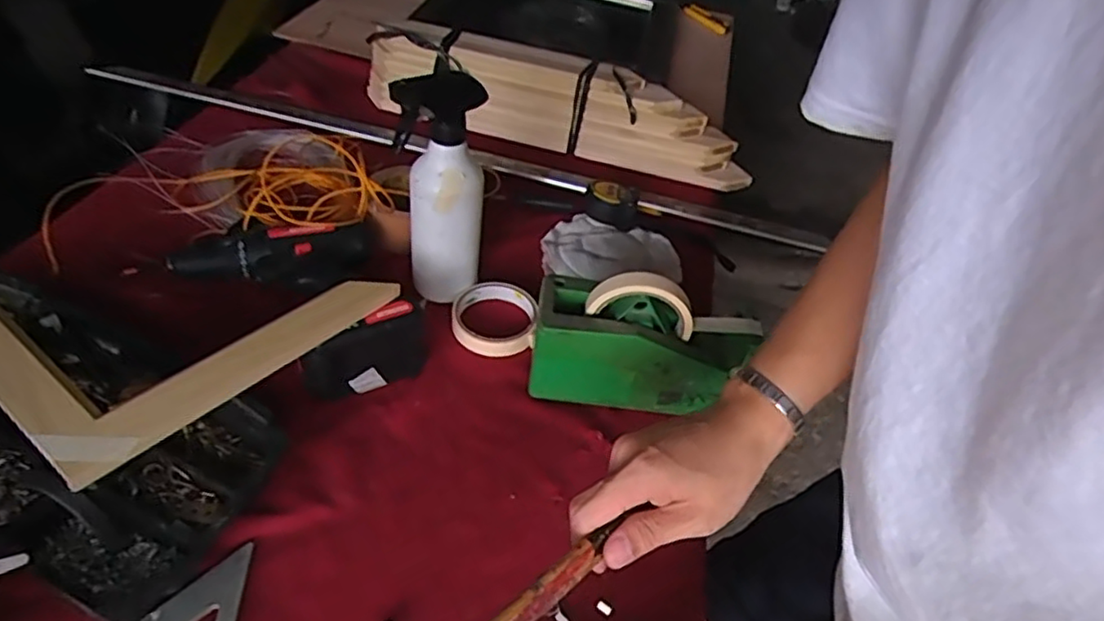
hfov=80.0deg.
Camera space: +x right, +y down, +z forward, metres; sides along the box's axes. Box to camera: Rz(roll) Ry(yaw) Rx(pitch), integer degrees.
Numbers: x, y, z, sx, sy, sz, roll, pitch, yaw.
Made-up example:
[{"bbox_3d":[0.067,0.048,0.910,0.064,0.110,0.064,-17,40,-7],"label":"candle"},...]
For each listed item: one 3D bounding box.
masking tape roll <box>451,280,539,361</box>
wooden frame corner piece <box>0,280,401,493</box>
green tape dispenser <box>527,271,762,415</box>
[{"bbox_3d":[-0.057,0.008,0.664,0.085,0.023,0.088,6,43,-6],"label":"masking tape roll"},{"bbox_3d":[-0.315,-0.016,0.530,0.249,0.029,0.259,33,47,22],"label":"wooden frame corner piece"},{"bbox_3d":[0.083,0.026,0.587,0.196,0.114,0.073,10,42,-1],"label":"green tape dispenser"}]

